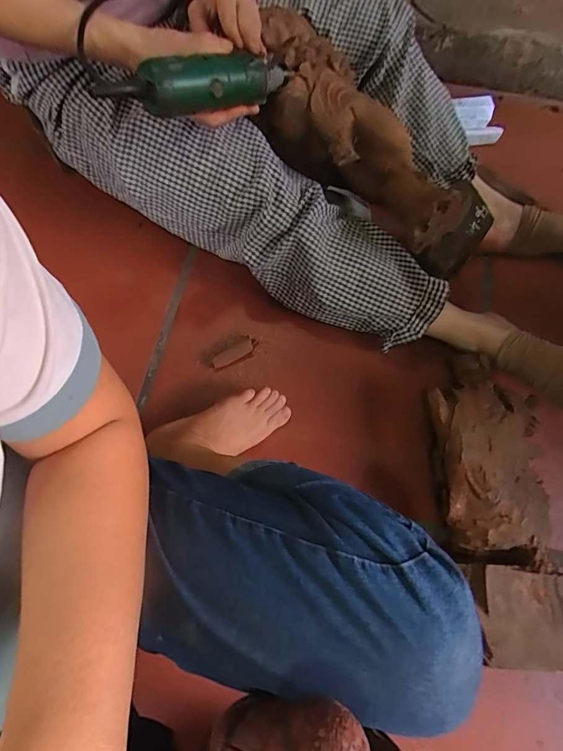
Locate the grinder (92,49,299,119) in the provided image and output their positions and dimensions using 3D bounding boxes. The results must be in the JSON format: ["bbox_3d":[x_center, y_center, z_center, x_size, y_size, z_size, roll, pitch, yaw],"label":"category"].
[{"bbox_3d":[-0.080,-0.315,0.433,0.228,0.046,0.041,-27,72,-27],"label":"grinder"}]

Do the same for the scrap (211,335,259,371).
[{"bbox_3d":[-0.071,-0.032,0.613,0.078,0.022,0.023,-33,75,-12],"label":"scrap"}]

